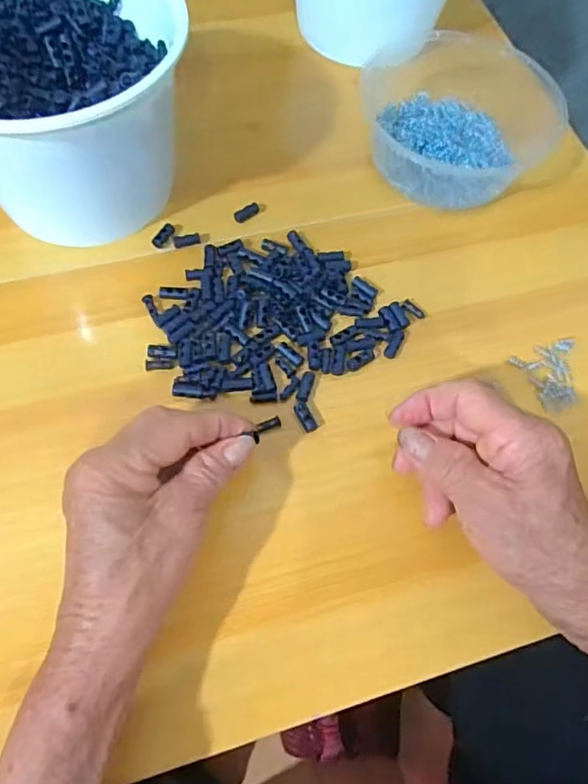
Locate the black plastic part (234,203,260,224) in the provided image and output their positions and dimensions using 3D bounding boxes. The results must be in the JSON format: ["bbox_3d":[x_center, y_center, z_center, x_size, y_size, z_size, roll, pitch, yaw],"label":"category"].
[{"bbox_3d":[-0.033,-0.127,0.390,0.019,0.005,0.008,-34,72,-18],"label":"black plastic part"}]

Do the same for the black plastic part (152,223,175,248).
[{"bbox_3d":[-0.089,-0.105,0.374,0.008,0.005,0.020,25,65,7],"label":"black plastic part"}]

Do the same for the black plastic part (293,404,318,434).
[{"bbox_3d":[0.007,0.015,0.324,0.008,0.004,0.018,-23,68,-14],"label":"black plastic part"}]

